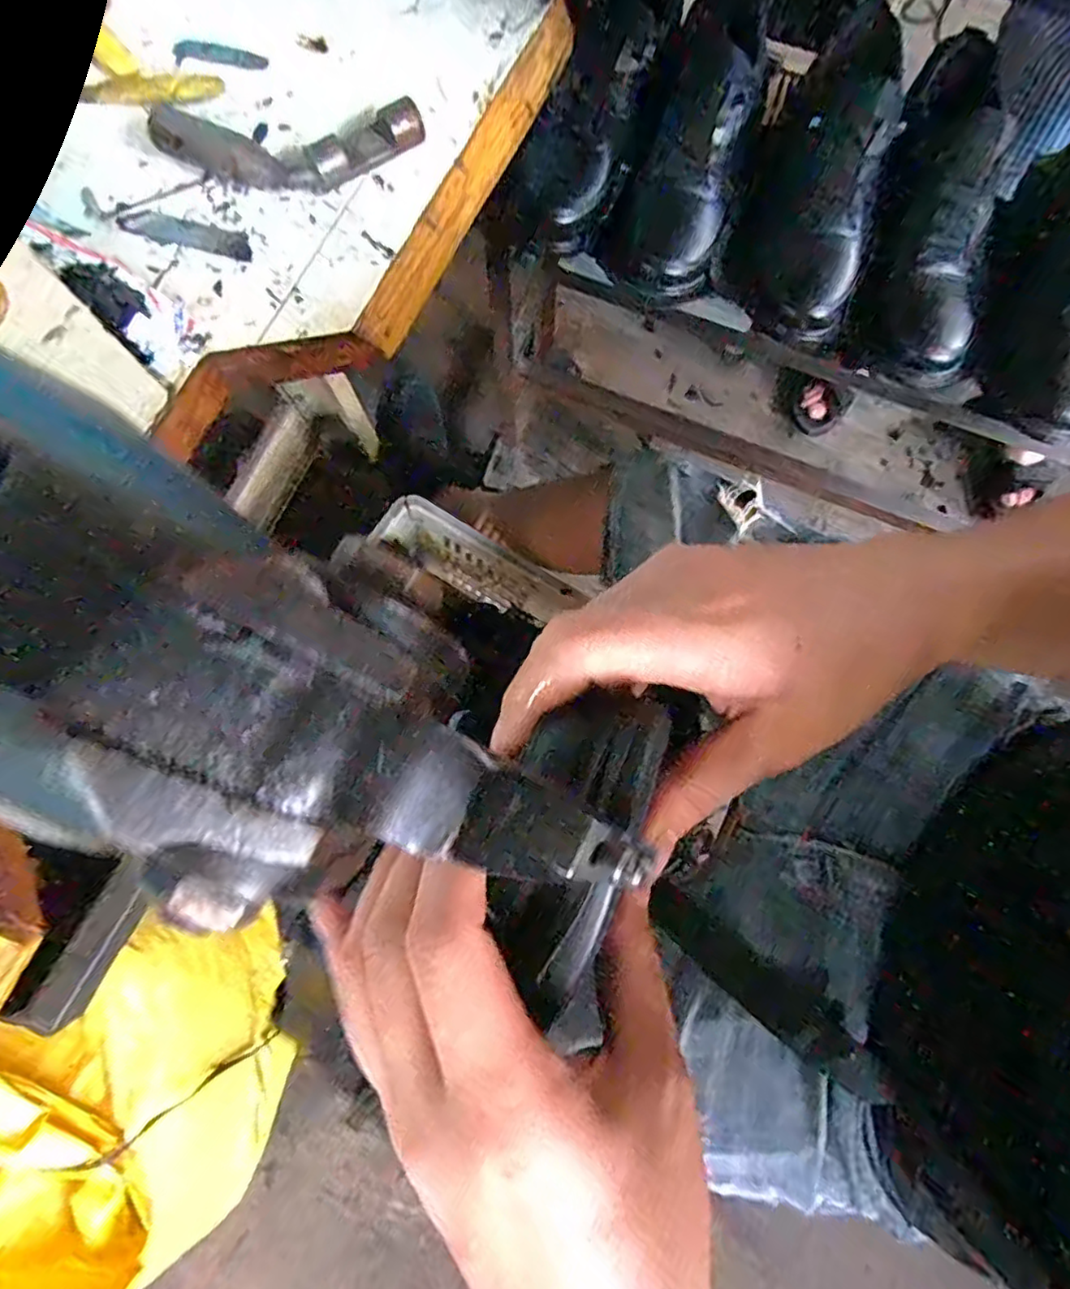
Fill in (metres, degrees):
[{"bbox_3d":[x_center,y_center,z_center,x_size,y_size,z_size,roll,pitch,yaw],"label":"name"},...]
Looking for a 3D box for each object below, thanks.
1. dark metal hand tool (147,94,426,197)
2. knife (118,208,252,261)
[{"bbox_3d":[-0.152,-0.310,0.383,0.159,0.026,0.052,4,78,0],"label":"dark metal hand tool"},{"bbox_3d":[-0.217,-0.256,0.386,0.085,0.004,0.018,15,78,3],"label":"knife"}]

